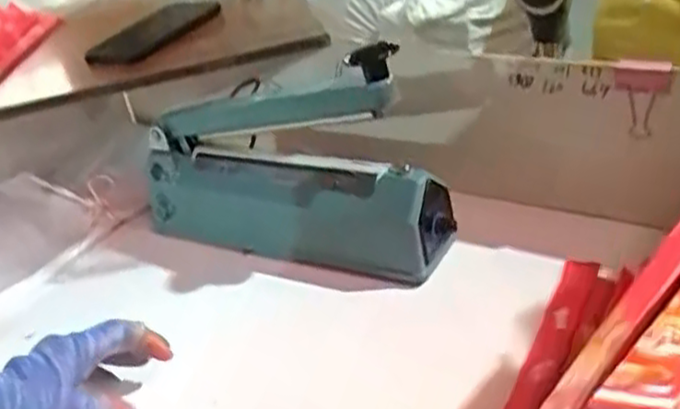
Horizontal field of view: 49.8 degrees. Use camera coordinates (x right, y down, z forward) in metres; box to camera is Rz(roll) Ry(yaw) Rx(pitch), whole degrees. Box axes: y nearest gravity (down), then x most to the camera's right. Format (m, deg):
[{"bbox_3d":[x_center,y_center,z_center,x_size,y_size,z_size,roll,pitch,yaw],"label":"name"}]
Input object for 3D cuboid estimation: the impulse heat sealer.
[{"bbox_3d":[-0.058,-0.043,0.672,0.313,0.181,0.070,10,35,27],"label":"impulse heat sealer"}]

